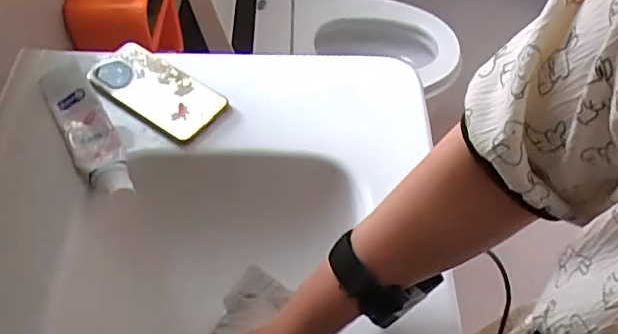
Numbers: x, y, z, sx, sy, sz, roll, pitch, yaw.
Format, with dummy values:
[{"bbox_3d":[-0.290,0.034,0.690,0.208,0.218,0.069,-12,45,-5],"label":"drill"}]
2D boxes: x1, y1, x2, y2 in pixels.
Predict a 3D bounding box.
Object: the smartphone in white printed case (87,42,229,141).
[{"bbox_3d":[-0.176,-0.091,0.639,0.161,0.018,0.077,30,59,19],"label":"smartphone in white printed case"}]

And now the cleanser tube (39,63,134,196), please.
[{"bbox_3d":[-0.240,-0.044,0.608,0.050,0.026,0.193,-25,58,-19],"label":"cleanser tube"}]

